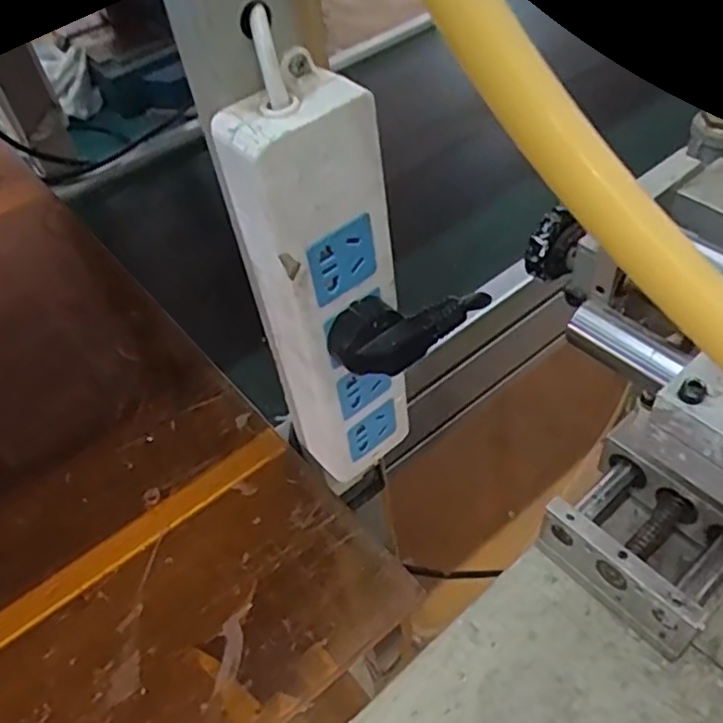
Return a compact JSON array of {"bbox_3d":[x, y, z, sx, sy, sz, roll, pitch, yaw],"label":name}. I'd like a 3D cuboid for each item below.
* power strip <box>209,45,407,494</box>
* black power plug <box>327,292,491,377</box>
[{"bbox_3d":[-0.012,-0.011,0.332,0.057,0.252,0.031,-40,55,-24],"label":"power strip"},{"bbox_3d":[0.023,-0.021,0.311,0.073,0.026,0.029,-35,53,-21],"label":"black power plug"}]

